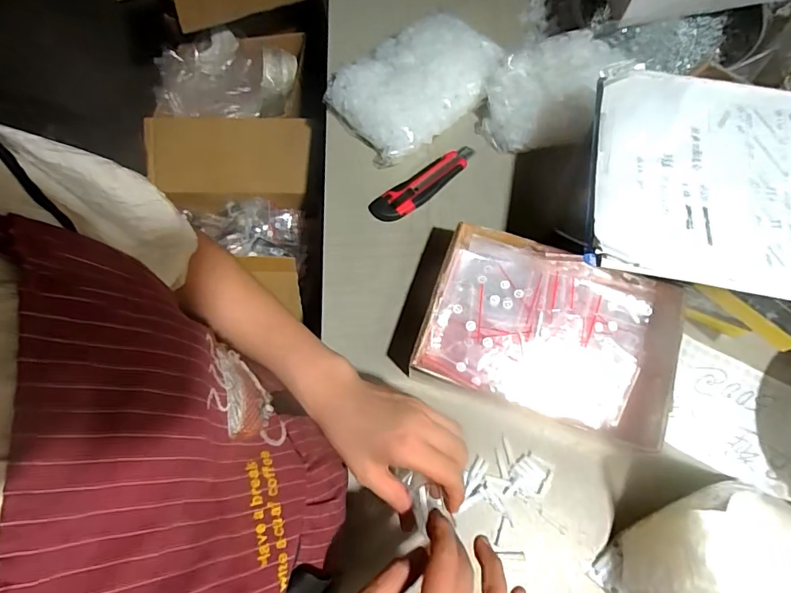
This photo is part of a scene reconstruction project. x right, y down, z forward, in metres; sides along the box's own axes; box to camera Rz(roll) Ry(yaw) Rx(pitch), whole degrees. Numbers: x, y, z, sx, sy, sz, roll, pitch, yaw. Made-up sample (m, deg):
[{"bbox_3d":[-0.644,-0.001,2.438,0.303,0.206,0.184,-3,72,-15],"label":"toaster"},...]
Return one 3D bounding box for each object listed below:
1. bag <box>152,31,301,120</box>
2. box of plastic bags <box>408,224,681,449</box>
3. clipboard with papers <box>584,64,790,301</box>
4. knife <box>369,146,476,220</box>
[{"bbox_3d":[-0.374,-0.498,1.038,0.294,0.078,0.187,-7,71,0],"label":"bag"},{"bbox_3d":[0.160,0.043,0.505,0.251,0.069,0.176,19,73,8],"label":"box of plastic bags"},{"bbox_3d":[0.337,-0.102,0.417,0.304,0.011,0.217,12,72,6],"label":"clipboard with papers"},{"bbox_3d":[0.041,-0.147,0.603,0.157,0.019,0.042,-34,73,-9],"label":"knife"}]

